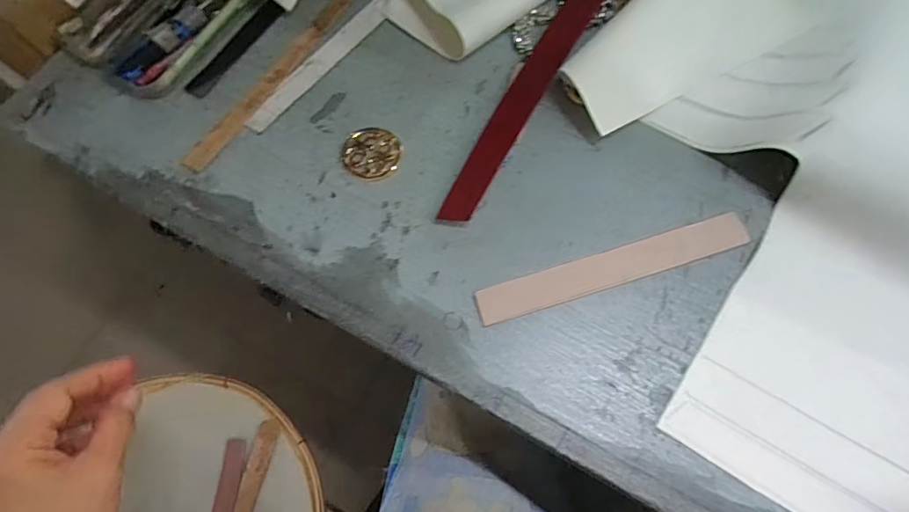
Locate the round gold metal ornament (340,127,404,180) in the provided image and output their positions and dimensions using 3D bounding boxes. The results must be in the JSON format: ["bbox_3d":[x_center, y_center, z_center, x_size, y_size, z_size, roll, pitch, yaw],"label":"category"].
[{"bbox_3d":[-0.063,-0.080,0.380,0.043,0.010,0.041,-1,69,2],"label":"round gold metal ornament"}]

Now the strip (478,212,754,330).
[{"bbox_3d":[0.111,0.008,0.343,0.191,0.005,0.027,-17,70,-4],"label":"strip"}]

